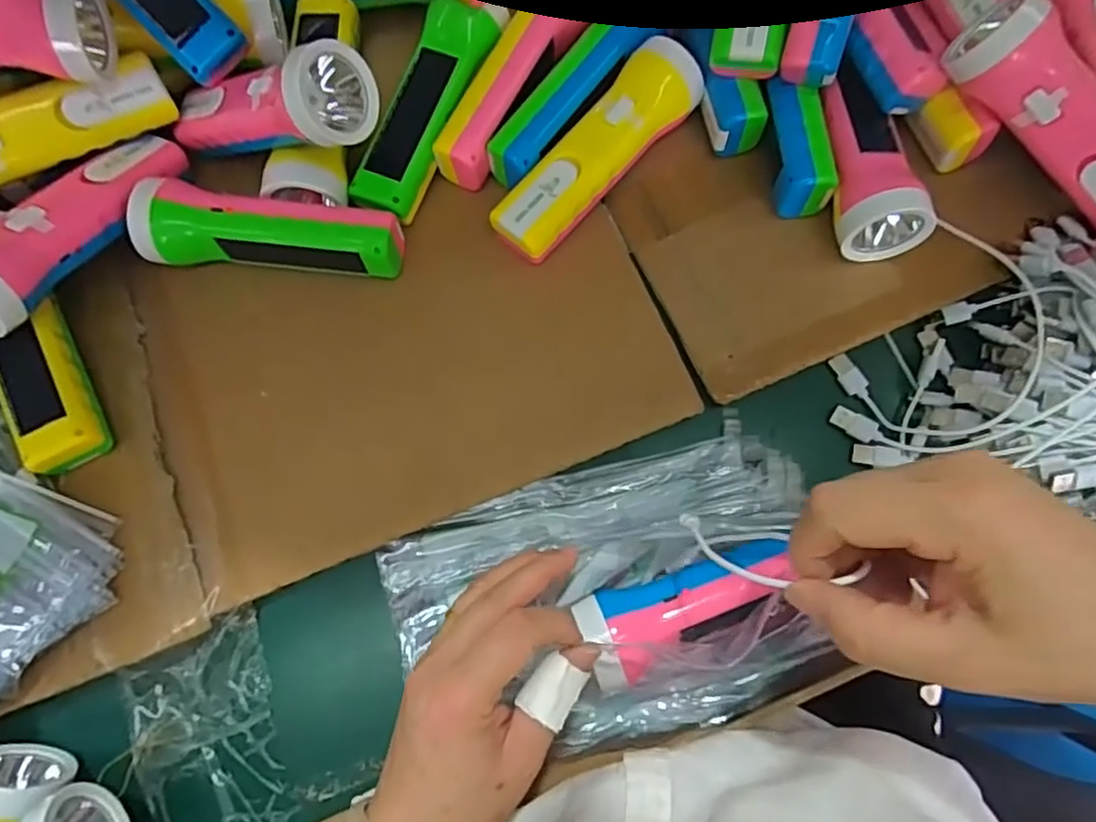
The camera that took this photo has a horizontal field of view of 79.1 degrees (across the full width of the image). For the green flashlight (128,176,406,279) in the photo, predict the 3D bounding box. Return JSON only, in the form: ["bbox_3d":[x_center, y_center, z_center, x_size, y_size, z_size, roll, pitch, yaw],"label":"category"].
[{"bbox_3d":[-0.177,-0.113,0.427,0.162,0.043,0.049,3,77,2],"label":"green flashlight"}]

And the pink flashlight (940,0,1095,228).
[{"bbox_3d":[0.309,-0.170,0.390,0.166,0.061,0.048,40,80,-9],"label":"pink flashlight"}]

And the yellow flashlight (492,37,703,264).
[{"bbox_3d":[0.033,-0.165,0.436,0.049,0.041,0.169,39,80,9],"label":"yellow flashlight"}]

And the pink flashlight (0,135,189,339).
[{"bbox_3d":[-0.290,-0.119,0.405,0.044,0.048,0.162,23,58,6],"label":"pink flashlight"}]

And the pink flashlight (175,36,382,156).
[{"bbox_3d":[-0.177,-0.180,0.402,0.157,0.055,0.050,3,75,27],"label":"pink flashlight"}]

